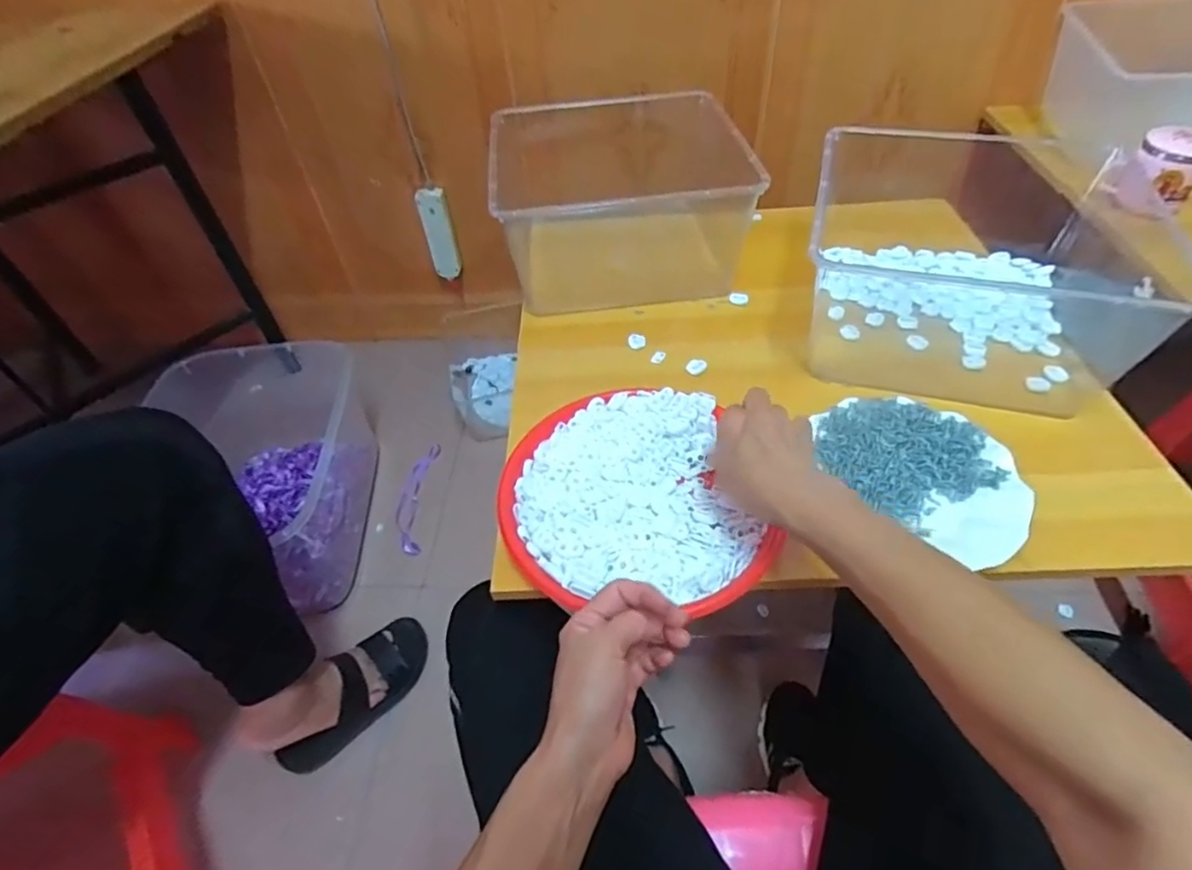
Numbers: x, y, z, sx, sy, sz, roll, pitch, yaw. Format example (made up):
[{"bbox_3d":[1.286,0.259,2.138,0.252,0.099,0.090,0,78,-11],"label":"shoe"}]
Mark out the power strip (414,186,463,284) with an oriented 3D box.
[{"bbox_3d":[-0.322,-0.412,1.241,0.057,0.195,0.025,-16,49,-10],"label":"power strip"}]

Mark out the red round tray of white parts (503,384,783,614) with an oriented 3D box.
[{"bbox_3d":[0.025,0.051,0.511,0.203,0.027,0.220,-2,48,3],"label":"red round tray of white parts"}]

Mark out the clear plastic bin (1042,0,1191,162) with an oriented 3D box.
[{"bbox_3d":[0.798,-0.474,0.826,0.271,0.151,0.276,6,49,10],"label":"clear plastic bin"}]

